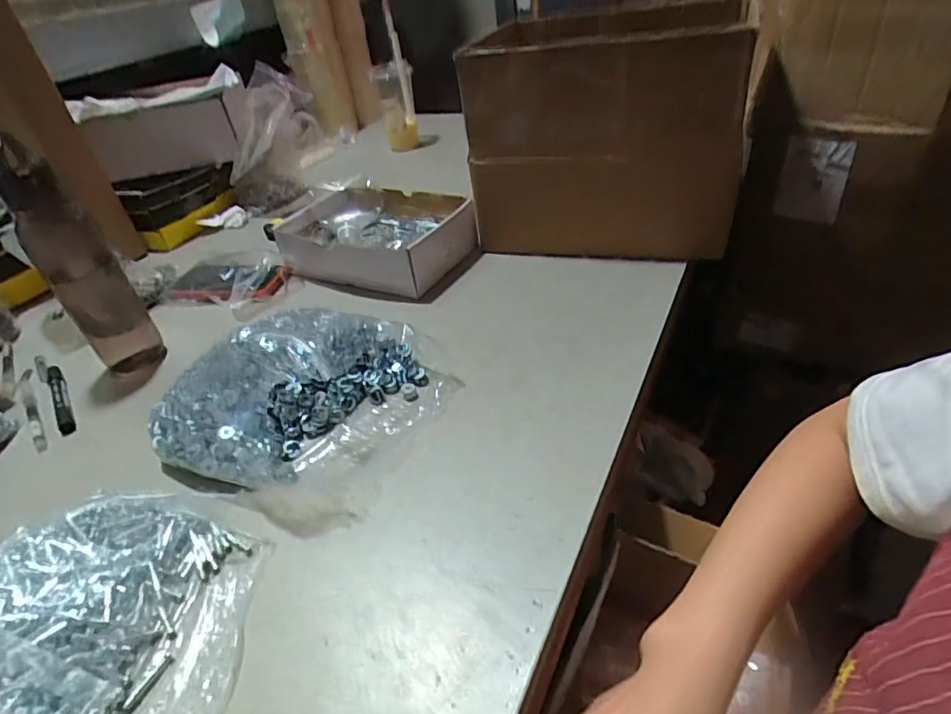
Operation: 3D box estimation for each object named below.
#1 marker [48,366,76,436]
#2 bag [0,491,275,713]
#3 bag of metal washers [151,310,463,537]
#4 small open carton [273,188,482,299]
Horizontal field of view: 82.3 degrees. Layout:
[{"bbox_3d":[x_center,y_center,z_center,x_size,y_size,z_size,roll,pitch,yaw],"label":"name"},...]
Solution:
[{"bbox_3d":[-0.456,0.043,0.598,0.015,0.010,0.136,-29,43,-26],"label":"marker"},{"bbox_3d":[-0.250,0.170,0.344,0.192,0.054,0.212,-4,38,4],"label":"bag"},{"bbox_3d":[-0.159,0.025,0.501,0.218,0.070,0.216,13,42,24],"label":"bag of metal washers"},{"bbox_3d":[-0.142,-0.173,0.760,0.251,0.068,0.175,13,42,24],"label":"small open carton"}]

